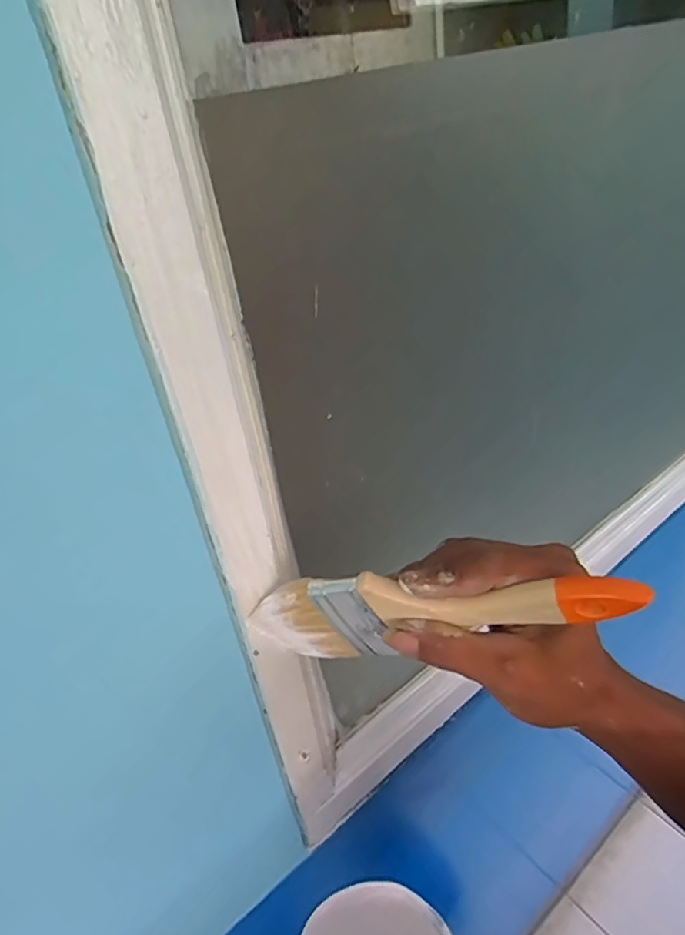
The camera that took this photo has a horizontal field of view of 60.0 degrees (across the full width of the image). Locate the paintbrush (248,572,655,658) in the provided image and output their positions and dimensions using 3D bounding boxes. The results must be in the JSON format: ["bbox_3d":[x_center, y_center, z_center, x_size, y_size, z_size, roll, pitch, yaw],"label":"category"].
[{"bbox_3d":[0.045,0.078,0.311,0.205,0.062,0.011,-12,30,26],"label":"paintbrush"}]

